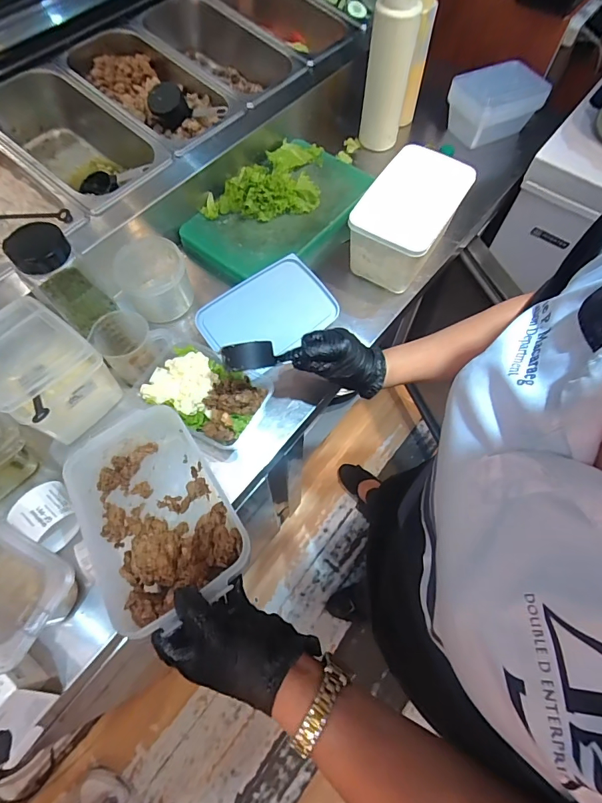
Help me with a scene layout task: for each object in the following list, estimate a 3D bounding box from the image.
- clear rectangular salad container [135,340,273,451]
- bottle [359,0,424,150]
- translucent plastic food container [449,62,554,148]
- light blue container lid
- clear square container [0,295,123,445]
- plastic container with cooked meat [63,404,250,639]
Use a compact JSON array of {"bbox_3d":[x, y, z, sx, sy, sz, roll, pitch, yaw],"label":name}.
[{"bbox_3d":[-0.142,-0.014,0.583,0.186,0.055,0.116,24,67,10],"label":"clear rectangular salad container"},{"bbox_3d":[0.162,-0.611,0.773,0.082,0.253,0.071,15,65,6],"label":"bottle"},{"bbox_3d":[0.411,-0.624,0.865,0.172,0.101,0.126,-28,68,-13],"label":"translucent plastic food container"},{"bbox_3d":[-0.050,-0.137,0.659,0.202,0.014,0.130,-38,89,-16],"label":"light blue container lid"},{"bbox_3d":[-0.344,-0.042,0.559,0.178,0.111,0.131,33,68,14],"label":"clear square container"},{"bbox_3d":[-0.158,0.106,0.423,0.141,0.072,0.221,-32,69,-15],"label":"plastic container with cooked meat"}]

